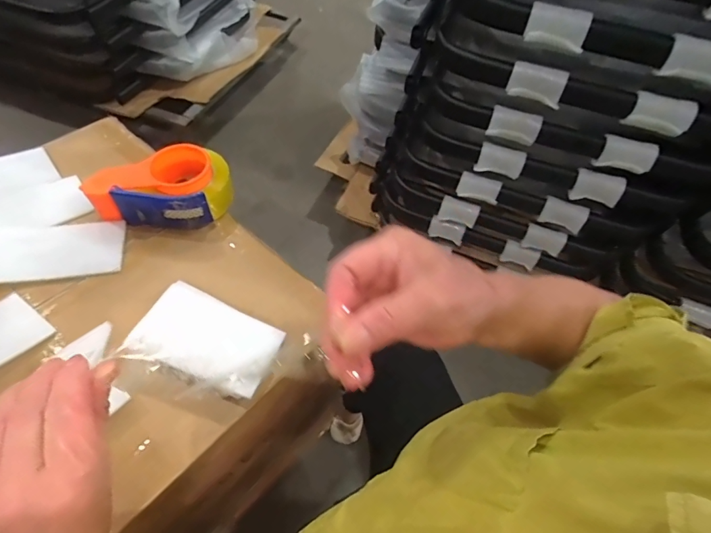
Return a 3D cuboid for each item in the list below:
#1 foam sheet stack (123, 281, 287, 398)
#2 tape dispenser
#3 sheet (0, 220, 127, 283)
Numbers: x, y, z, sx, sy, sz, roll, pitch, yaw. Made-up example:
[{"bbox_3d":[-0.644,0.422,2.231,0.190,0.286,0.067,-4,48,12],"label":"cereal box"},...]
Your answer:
[{"bbox_3d":[-0.154,0.074,0.436,0.141,0.016,0.087,24,53,9],"label":"foam sheet stack"},{"bbox_3d":[-0.250,-0.107,0.549,0.156,0.062,0.102,7,55,0],"label":"tape dispenser"},{"bbox_3d":[-0.361,-0.020,0.506,0.142,0.010,0.078,-7,56,-10],"label":"sheet"}]

